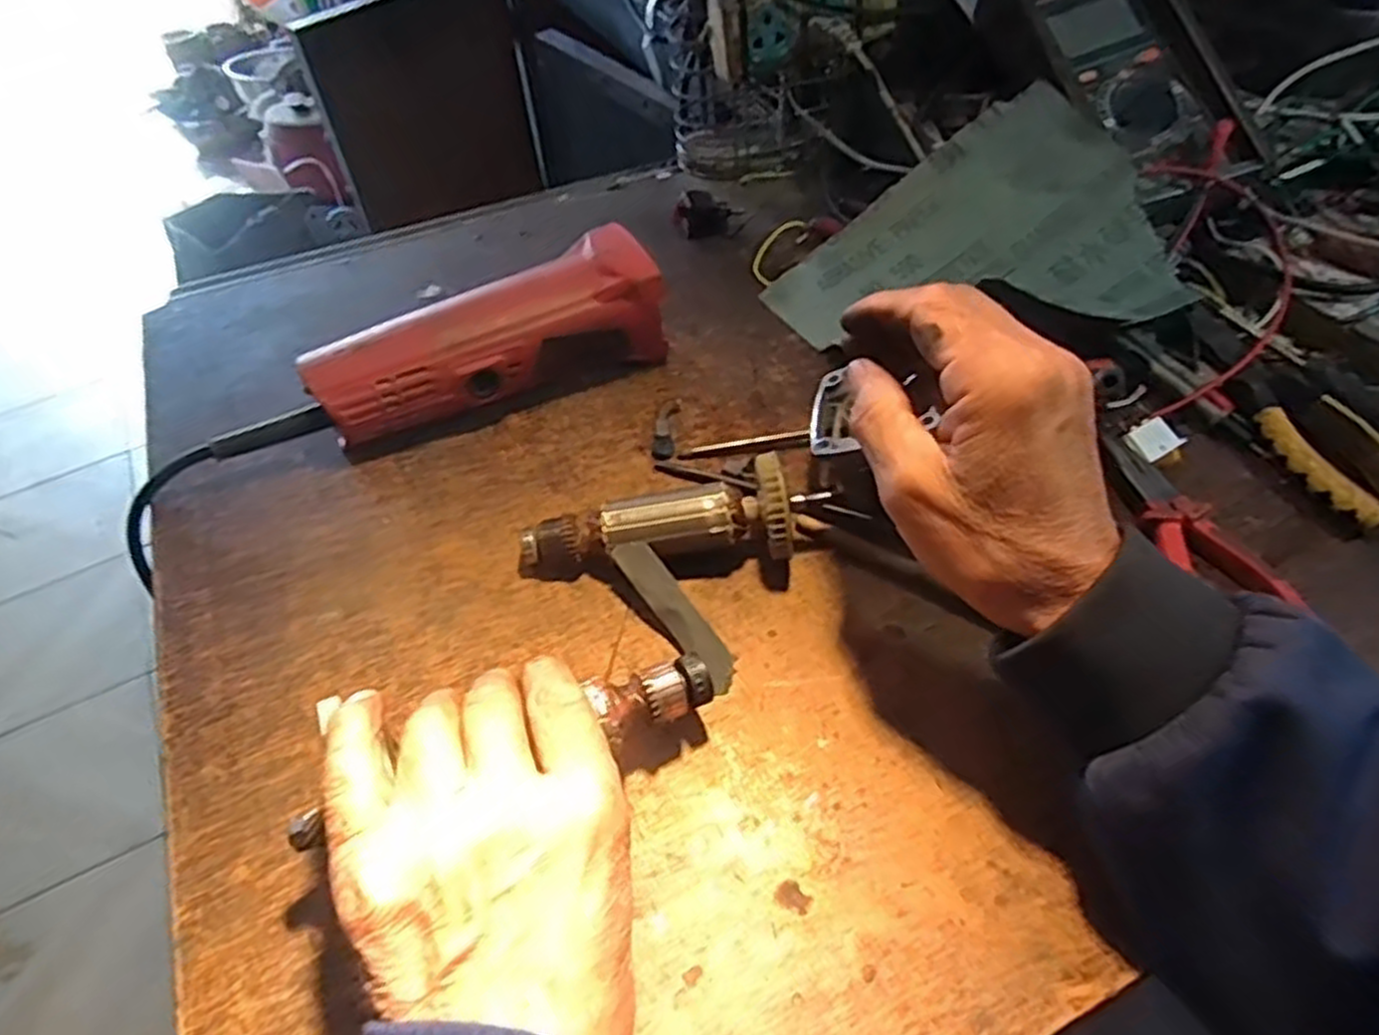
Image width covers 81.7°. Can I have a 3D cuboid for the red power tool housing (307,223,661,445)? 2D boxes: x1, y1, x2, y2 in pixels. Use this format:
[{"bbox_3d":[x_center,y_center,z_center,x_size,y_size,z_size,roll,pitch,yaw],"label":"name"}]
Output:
[{"bbox_3d":[-0.112,-0.101,0.456,0.195,0.054,0.060,-23,52,-13],"label":"red power tool housing"}]

